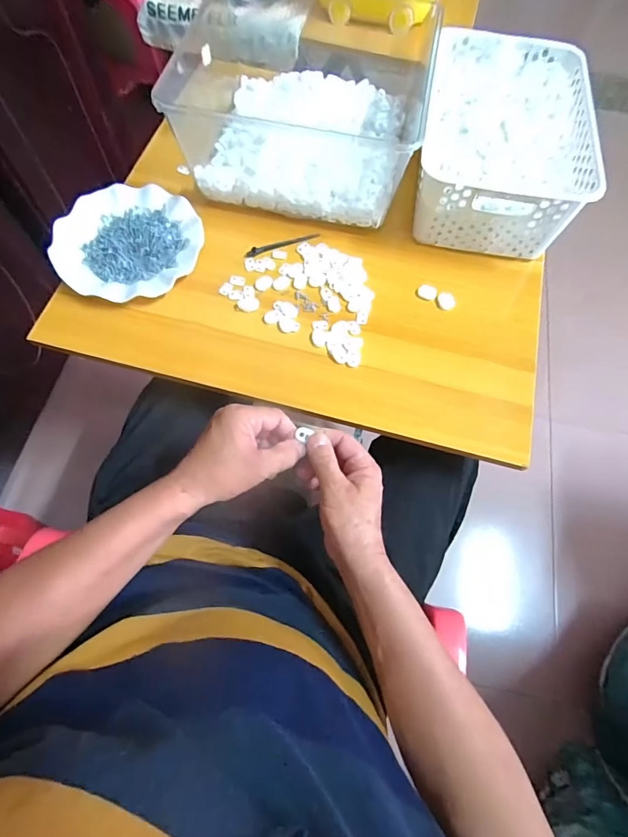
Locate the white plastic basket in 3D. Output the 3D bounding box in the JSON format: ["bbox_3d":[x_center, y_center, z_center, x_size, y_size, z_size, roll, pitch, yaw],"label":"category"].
[{"bbox_3d":[0.247,-0.369,0.579,0.193,0.109,0.296,9,67,2],"label":"white plastic basket"}]

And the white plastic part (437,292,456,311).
[{"bbox_3d":[0.170,-0.151,0.545,0.022,0.004,0.025,-4,67,-4],"label":"white plastic part"}]

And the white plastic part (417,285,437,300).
[{"bbox_3d":[0.146,-0.163,0.549,0.023,0.006,0.018,20,68,6],"label":"white plastic part"}]

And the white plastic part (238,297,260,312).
[{"bbox_3d":[-0.081,-0.142,0.528,0.026,0.004,0.022,5,67,0],"label":"white plastic part"}]

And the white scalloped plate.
[{"bbox_3d":[-0.239,-0.227,0.549,0.173,0.023,0.181,1,67,-2],"label":"white scalloped plate"}]

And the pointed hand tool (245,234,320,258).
[{"bbox_3d":[-0.044,-0.235,0.575,0.104,0.005,0.014,-23,70,-12],"label":"pointed hand tool"}]

